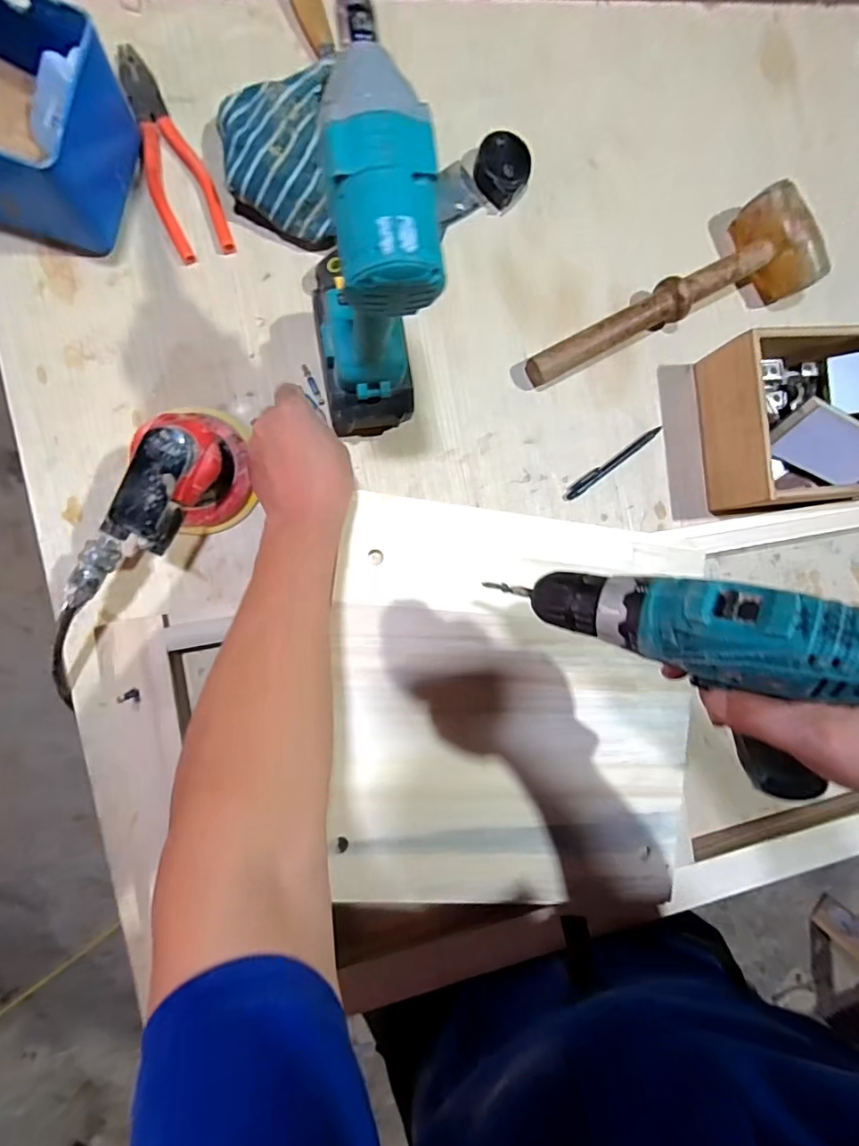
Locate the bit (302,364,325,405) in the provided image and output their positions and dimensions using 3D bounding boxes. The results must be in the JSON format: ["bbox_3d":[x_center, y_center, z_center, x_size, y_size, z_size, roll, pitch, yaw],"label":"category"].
[{"bbox_3d":[-0.113,-0.182,0.489,0.007,0.004,0.040,-28,105,-9],"label":"bit"}]

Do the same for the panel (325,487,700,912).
[{"bbox_3d":[0.082,0.123,0.481,0.340,0.030,0.356,5,89,-9],"label":"panel"}]

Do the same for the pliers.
[{"bbox_3d":[-0.239,-0.385,0.467,0.056,0.012,0.192,-20,93,-9],"label":"pliers"}]

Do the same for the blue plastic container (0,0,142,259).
[{"bbox_3d":[-0.325,-0.358,0.406,0.123,0.104,0.128,14,87,-9],"label":"blue plastic container"}]

